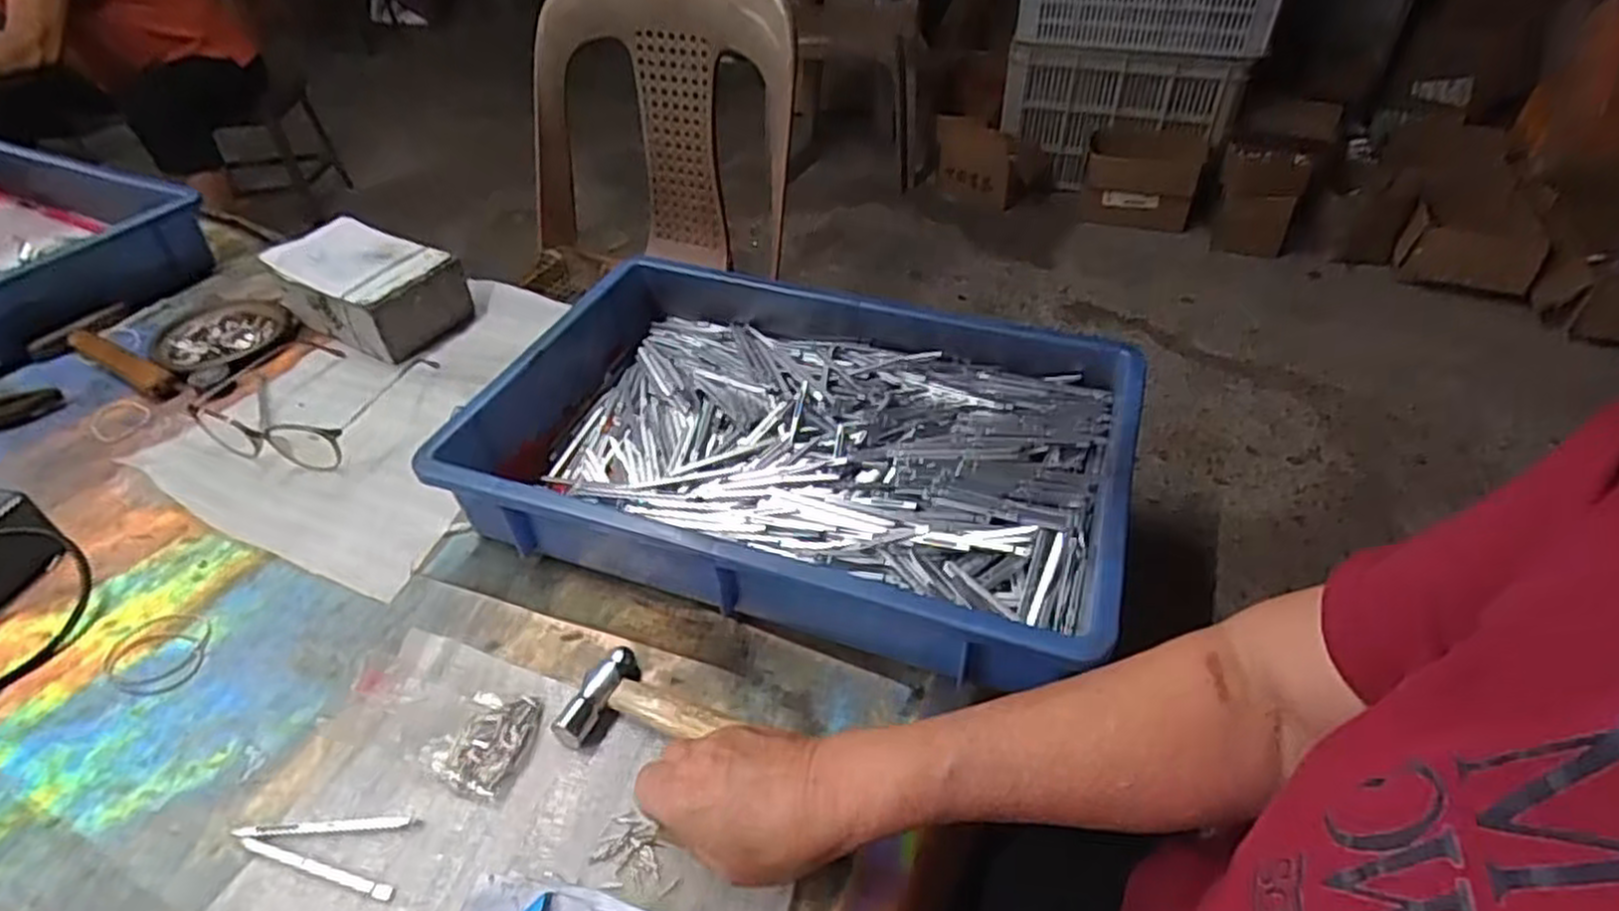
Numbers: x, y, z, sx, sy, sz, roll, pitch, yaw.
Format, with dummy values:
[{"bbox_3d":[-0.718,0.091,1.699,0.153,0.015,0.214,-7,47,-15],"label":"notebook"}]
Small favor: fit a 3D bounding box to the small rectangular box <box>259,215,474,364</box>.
[{"bbox_3d":[-0.410,-0.157,0.742,0.158,0.071,0.096,16,45,19],"label":"small rectangular box"}]

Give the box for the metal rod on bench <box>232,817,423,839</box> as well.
[{"bbox_3d":[-0.247,0.189,0.406,0.091,0.004,0.007,-3,42,-2],"label":"metal rod on bench"}]

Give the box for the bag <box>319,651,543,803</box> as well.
[{"bbox_3d":[-0.207,0.147,0.440,0.102,0.031,0.056,8,43,10],"label":"bag"}]

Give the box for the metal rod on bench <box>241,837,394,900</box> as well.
[{"bbox_3d":[-0.245,0.204,0.394,0.088,0.004,0.006,10,43,13],"label":"metal rod on bench"}]

